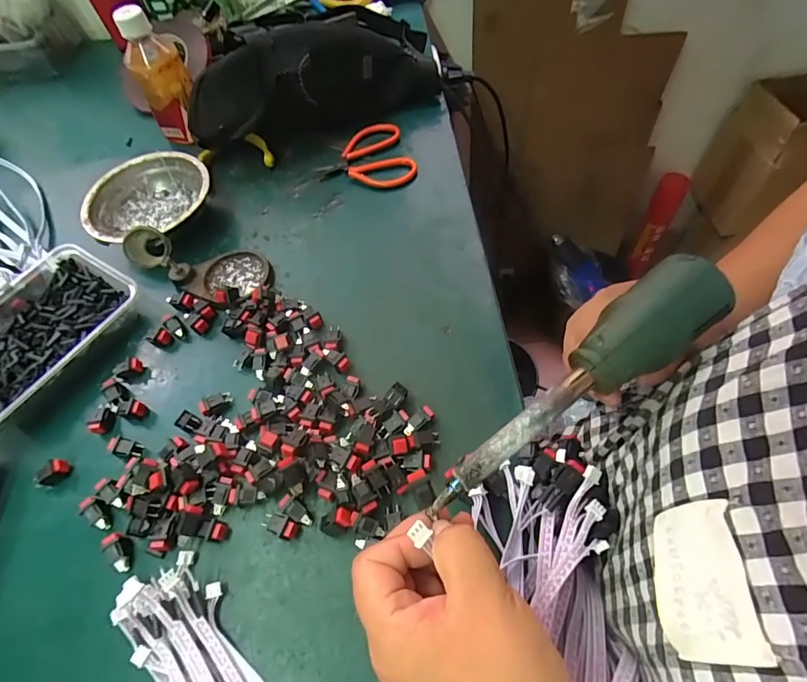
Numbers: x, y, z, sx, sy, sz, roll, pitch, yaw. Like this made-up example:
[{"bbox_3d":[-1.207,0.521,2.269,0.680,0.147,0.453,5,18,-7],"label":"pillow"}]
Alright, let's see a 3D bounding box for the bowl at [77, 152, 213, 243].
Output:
[{"bbox_3d":[-0.262,-0.145,0.471,0.128,0.035,0.116,-11,59,-1],"label":"bowl"}]

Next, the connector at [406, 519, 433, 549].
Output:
[{"bbox_3d":[0.008,0.090,0.208,0.009,0.004,0.009,38,69,23],"label":"connector"}]

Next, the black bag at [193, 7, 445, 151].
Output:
[{"bbox_3d":[-0.100,-0.293,0.502,0.281,0.109,0.078,-24,60,-9],"label":"black bag"}]

